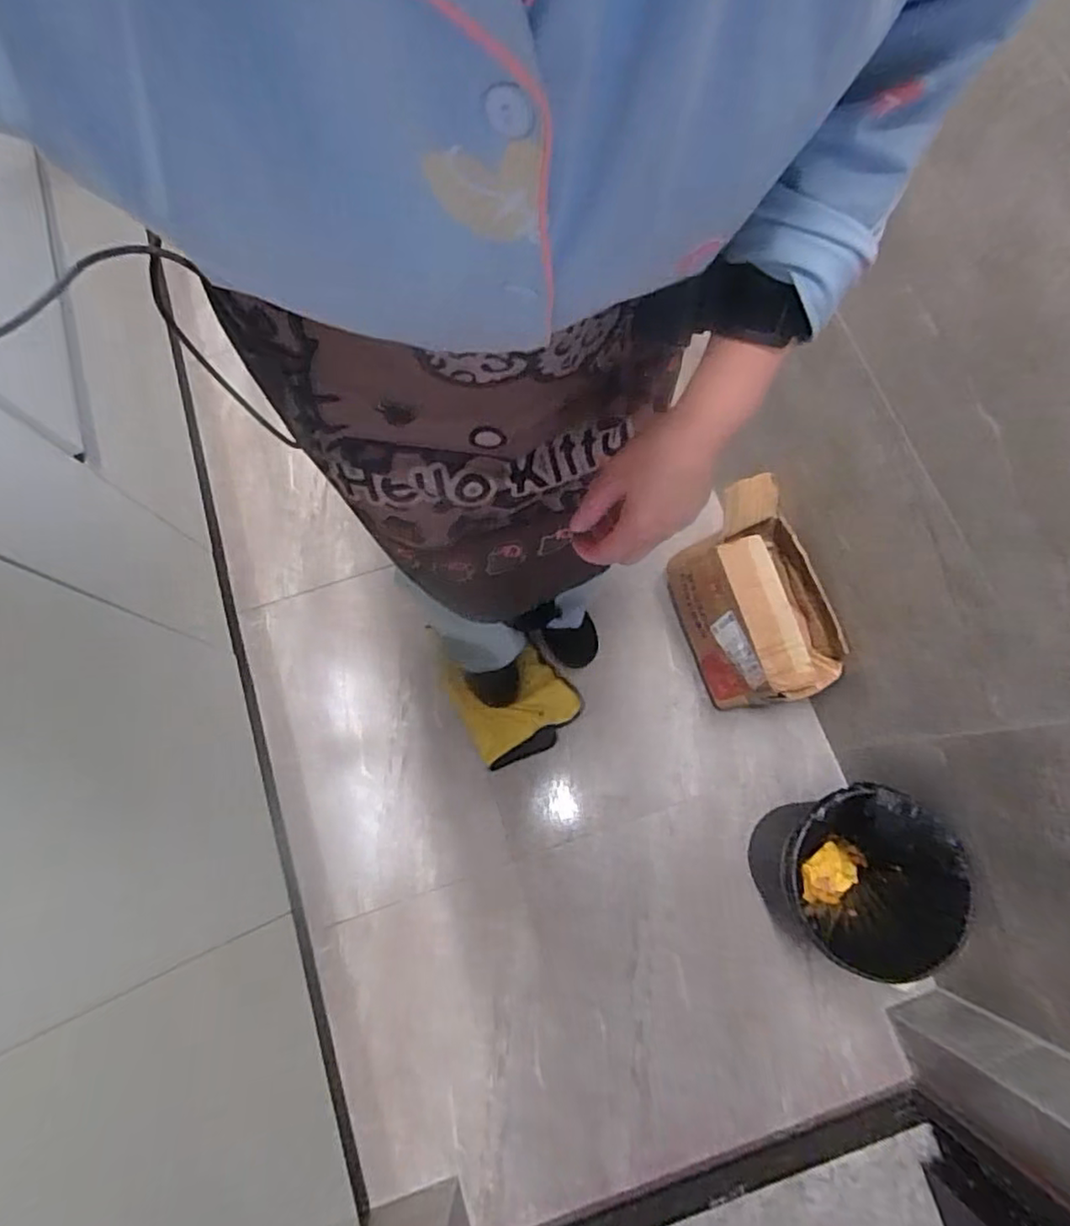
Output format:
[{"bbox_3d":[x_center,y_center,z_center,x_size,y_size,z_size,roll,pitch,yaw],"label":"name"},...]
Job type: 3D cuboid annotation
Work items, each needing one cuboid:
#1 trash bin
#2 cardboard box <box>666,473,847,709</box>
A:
[{"bbox_3d":[0.452,0.383,0.923,0.223,0.266,0.231,1,71,-2],"label":"trash bin"},{"bbox_3d":[0.356,0.001,1.052,0.164,0.255,0.310,-18,72,-8],"label":"cardboard box"}]

